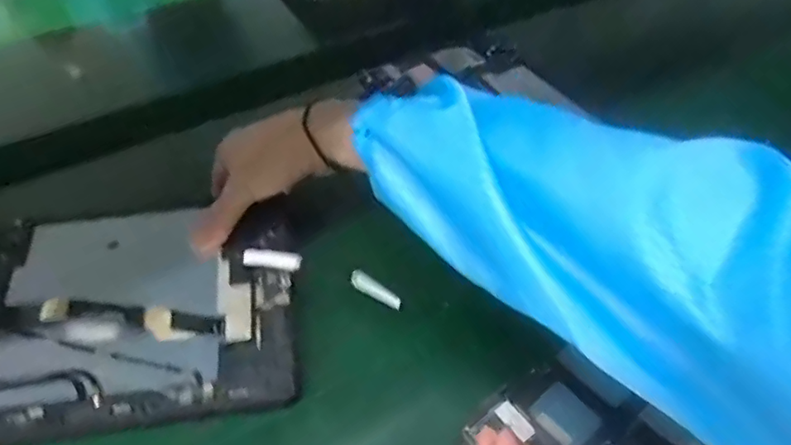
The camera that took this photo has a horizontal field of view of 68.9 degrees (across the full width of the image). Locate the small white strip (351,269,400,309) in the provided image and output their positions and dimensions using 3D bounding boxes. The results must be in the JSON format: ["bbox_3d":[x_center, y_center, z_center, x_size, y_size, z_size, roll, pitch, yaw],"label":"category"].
[{"bbox_3d":[-0.013,0.043,0.366,0.035,0.004,0.011,36,49,-17],"label":"small white strip"}]

